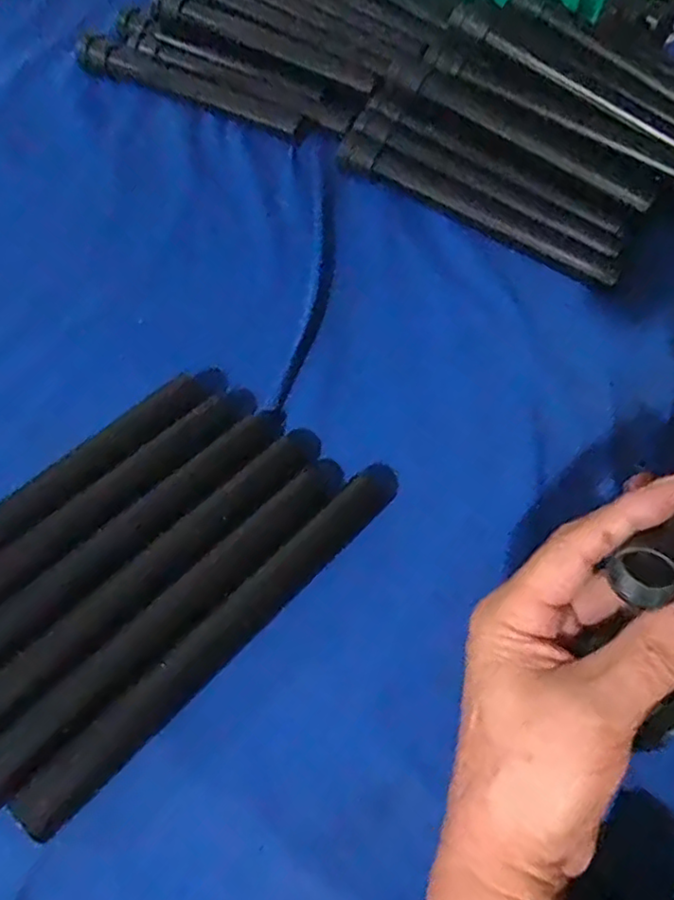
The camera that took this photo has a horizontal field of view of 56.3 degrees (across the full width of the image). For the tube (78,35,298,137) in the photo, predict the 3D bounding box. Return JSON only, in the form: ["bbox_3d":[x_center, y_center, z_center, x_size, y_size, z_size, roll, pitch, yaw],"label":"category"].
[{"bbox_3d":[-0.140,-0.339,0.589,0.244,0.027,0.036,24,58,14],"label":"tube"}]

